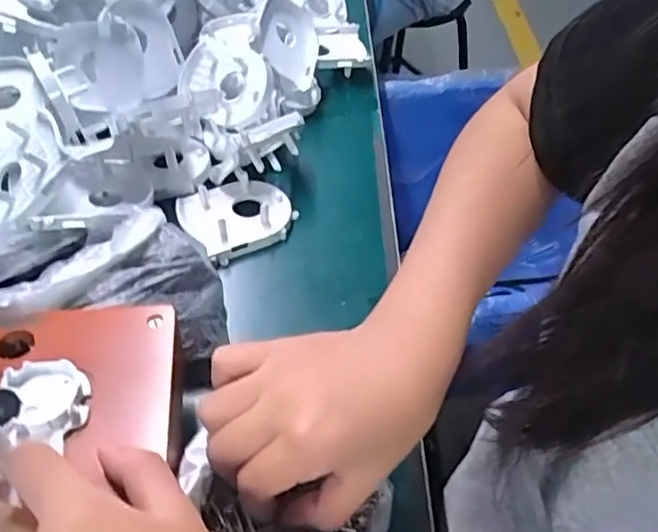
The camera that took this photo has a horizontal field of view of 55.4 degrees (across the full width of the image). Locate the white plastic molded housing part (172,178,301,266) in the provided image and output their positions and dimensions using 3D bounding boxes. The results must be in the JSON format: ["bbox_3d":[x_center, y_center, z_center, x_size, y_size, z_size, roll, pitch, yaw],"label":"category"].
[{"bbox_3d":[-0.067,-0.041,0.471,0.079,0.021,0.066,-23,53,-24],"label":"white plastic molded housing part"}]

